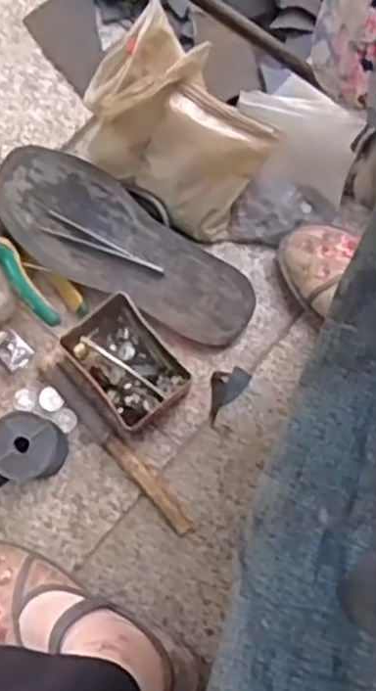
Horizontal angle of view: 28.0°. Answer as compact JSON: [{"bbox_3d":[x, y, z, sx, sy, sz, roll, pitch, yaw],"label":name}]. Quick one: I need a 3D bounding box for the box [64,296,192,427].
[{"bbox_3d":[-0.060,0.017,0.738,0.083,0.046,0.116,-39,81,-6],"label":"box"}]

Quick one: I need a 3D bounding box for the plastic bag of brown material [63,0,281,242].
[{"bbox_3d":[-0.014,-0.211,0.721,0.179,0.133,0.125,36,82,7],"label":"plastic bag of brown material"}]

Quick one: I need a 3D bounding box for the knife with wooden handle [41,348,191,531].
[{"bbox_3d":[-0.070,0.095,0.741,0.030,0.016,0.214,-39,81,-6],"label":"knife with wooden handle"}]

